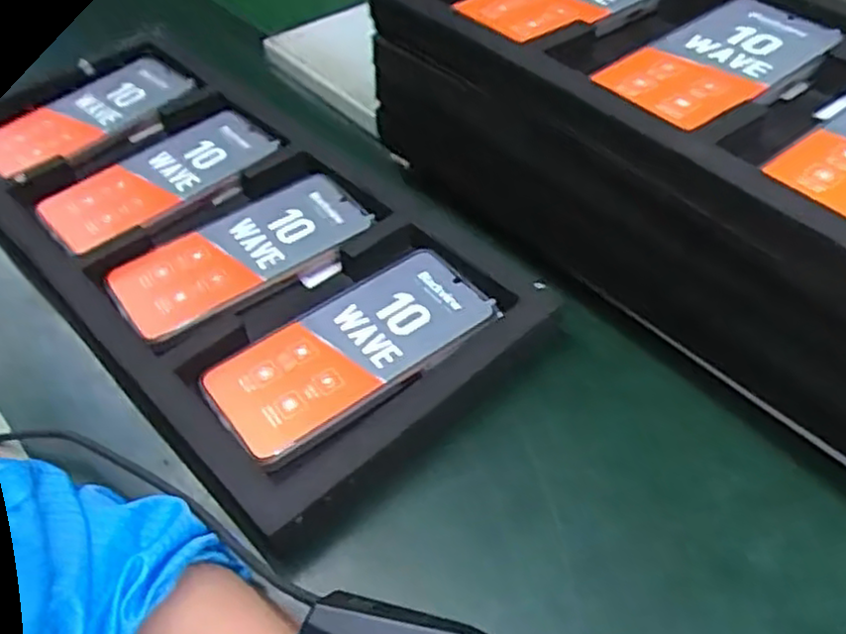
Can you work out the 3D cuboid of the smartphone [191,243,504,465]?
[{"bbox_3d":[-0.043,0.017,0.448,0.170,0.008,0.080,-31,55,-25],"label":"smartphone"}]

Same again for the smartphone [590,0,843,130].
[{"bbox_3d":[0.178,-0.155,0.446,0.152,0.009,0.077,-33,56,-26],"label":"smartphone"}]

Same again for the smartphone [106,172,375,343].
[{"bbox_3d":[-0.122,-0.048,0.505,0.171,0.008,0.080,-29,54,-24],"label":"smartphone"}]

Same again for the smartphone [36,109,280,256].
[{"bbox_3d":[-0.196,-0.108,0.559,0.172,0.013,0.073,-33,56,-26],"label":"smartphone"}]

